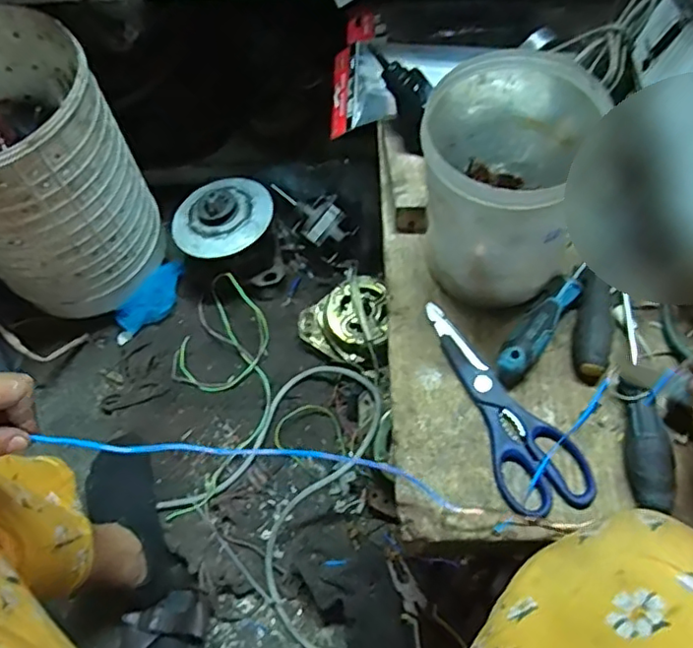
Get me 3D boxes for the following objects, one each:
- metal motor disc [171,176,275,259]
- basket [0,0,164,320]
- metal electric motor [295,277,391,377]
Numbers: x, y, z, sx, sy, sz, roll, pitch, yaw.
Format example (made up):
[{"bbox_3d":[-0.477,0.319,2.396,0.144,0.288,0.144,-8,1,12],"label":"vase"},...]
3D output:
[{"bbox_3d":[-0.188,-0.167,0.869,0.154,0.038,0.139,-21,64,-7],"label":"metal motor disc"},{"bbox_3d":[-0.414,-0.192,0.786,0.242,0.327,0.252,-36,67,-14],"label":"basket"},{"bbox_3d":[0.006,-0.013,0.848,0.141,0.074,0.115,28,68,16],"label":"metal electric motor"}]

